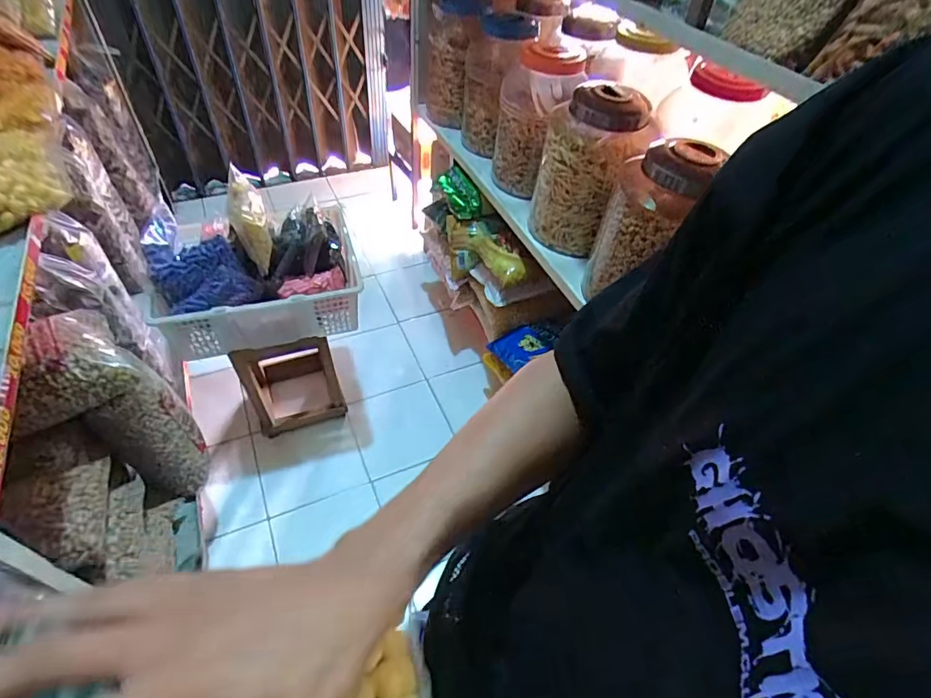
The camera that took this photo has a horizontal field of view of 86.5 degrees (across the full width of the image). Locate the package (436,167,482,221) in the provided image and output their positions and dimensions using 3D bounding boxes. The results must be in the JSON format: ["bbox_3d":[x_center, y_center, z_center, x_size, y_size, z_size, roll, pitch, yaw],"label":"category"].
[{"bbox_3d":[-0.020,-0.498,1.566,0.082,0.061,0.182,-20,67,-21],"label":"package"}]

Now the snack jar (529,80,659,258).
[{"bbox_3d":[0.296,-0.422,1.212,0.232,0.357,0.214,3,49,-3],"label":"snack jar"}]

